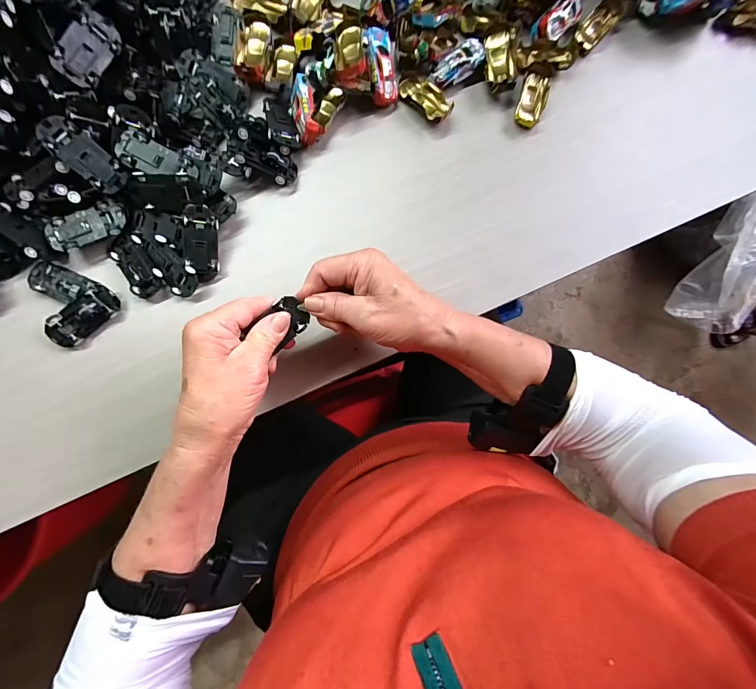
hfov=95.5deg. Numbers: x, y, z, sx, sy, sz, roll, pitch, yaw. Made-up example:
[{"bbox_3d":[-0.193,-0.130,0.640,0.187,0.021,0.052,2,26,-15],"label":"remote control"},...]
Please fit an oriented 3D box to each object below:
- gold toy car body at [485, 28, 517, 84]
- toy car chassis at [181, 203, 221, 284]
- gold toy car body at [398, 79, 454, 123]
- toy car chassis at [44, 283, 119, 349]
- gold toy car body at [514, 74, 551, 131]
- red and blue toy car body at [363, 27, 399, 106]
[{"bbox_3d":[0.130,-0.302,0.366,0.029,0.021,0.061,-4,84,-4],"label":"gold toy car body"},{"bbox_3d":[-0.165,-0.094,0.322,0.030,0.011,0.067,0,104,-4],"label":"toy car chassis"},{"bbox_3d":[0.051,-0.261,0.364,0.061,0.016,0.028,45,83,2],"label":"gold toy car body"},{"bbox_3d":[-0.273,-0.026,0.316,0.065,0.015,0.031,-43,88,-7],"label":"toy car chassis"},{"bbox_3d":[0.168,-0.264,0.372,0.028,0.012,0.056,16,83,-2],"label":"gold toy car body"},{"bbox_3d":[0.003,-0.279,0.346,0.029,0.015,0.064,-13,111,-5],"label":"red and blue toy car body"}]

